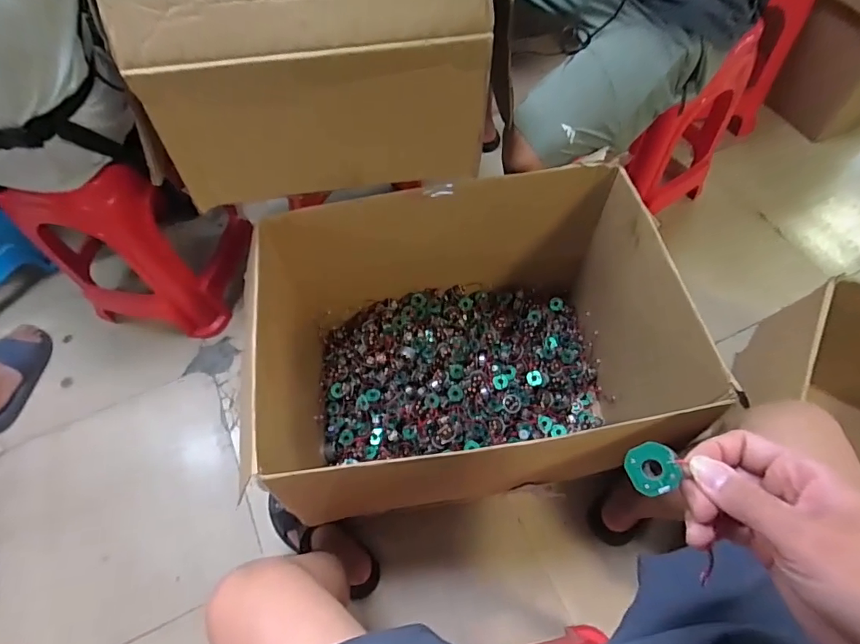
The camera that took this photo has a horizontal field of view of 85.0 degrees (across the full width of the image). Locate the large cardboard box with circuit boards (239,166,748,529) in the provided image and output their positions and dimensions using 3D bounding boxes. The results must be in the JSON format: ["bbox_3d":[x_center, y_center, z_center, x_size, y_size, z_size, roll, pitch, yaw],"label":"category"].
[{"bbox_3d":[0.062,0.056,0.884,0.649,0.412,0.511,-12,62,-4],"label":"large cardboard box with circuit boards"}]

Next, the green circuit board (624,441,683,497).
[{"bbox_3d":[0.142,0.093,0.299,0.032,0.004,0.031,-30,62,31],"label":"green circuit board"}]

